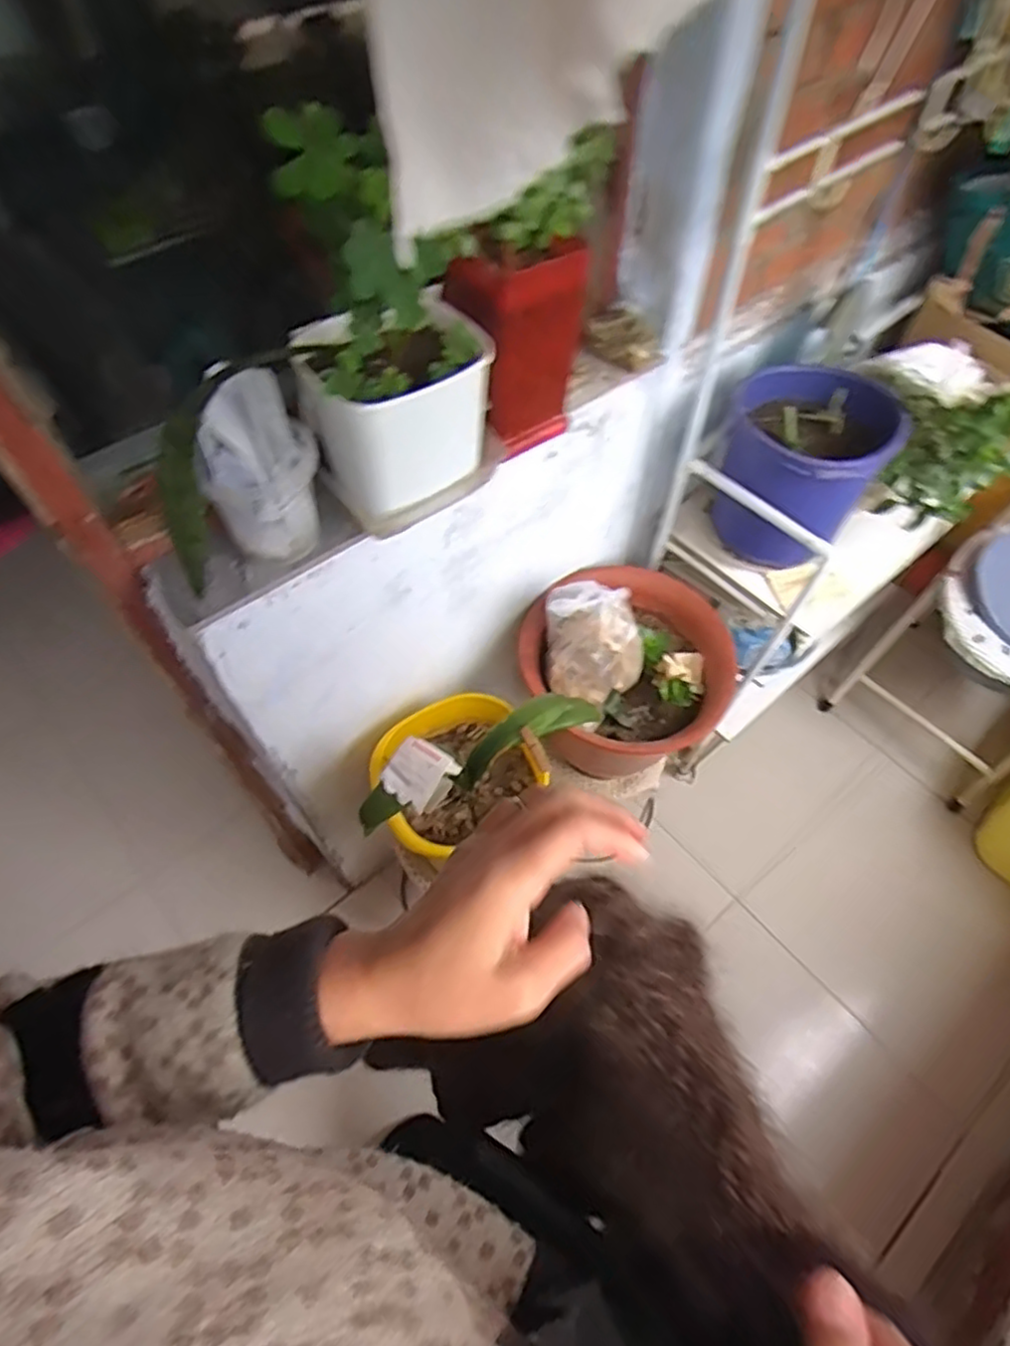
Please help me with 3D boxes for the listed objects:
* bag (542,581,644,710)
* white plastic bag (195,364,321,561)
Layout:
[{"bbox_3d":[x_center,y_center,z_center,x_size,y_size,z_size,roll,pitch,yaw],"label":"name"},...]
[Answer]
[{"bbox_3d":[0.129,-0.049,1.002,0.141,0.153,0.137,-4,57,-3],"label":"bag"},{"bbox_3d":[-0.216,-0.173,0.635,0.065,0.173,0.090,15,58,10],"label":"white plastic bag"}]

